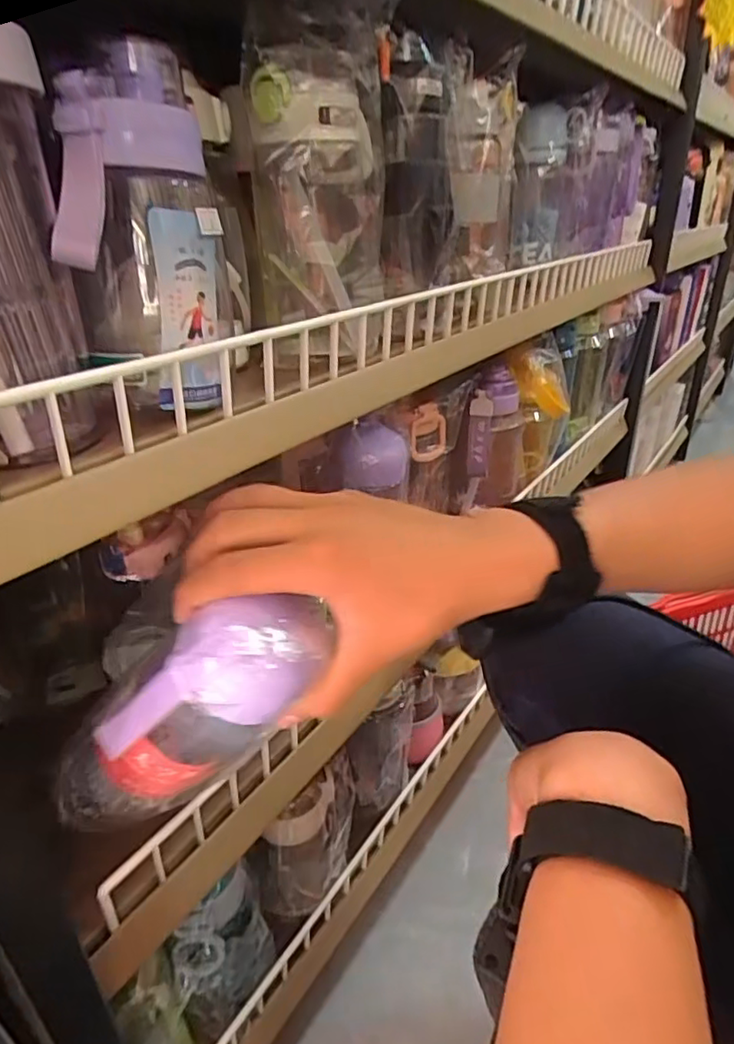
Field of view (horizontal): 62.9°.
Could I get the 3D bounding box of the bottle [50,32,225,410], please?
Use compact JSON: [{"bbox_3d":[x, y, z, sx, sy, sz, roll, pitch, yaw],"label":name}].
[{"bbox_3d":[-0.108,-0.138,0.292,0.067,0.157,0.091,-8,28,-11],"label":"bottle"}]

